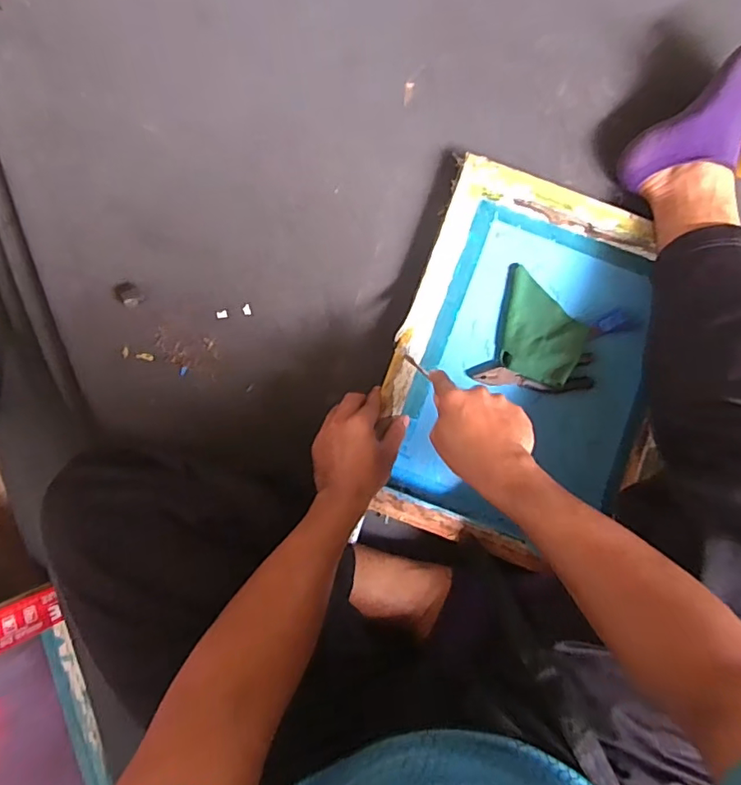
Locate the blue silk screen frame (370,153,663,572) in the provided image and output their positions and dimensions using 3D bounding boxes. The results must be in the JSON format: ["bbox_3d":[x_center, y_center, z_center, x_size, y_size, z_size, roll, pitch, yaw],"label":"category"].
[{"bbox_3d":[0.191,-0.032,0.666,0.310,0.044,0.443,17,87,0],"label":"blue silk screen frame"}]

